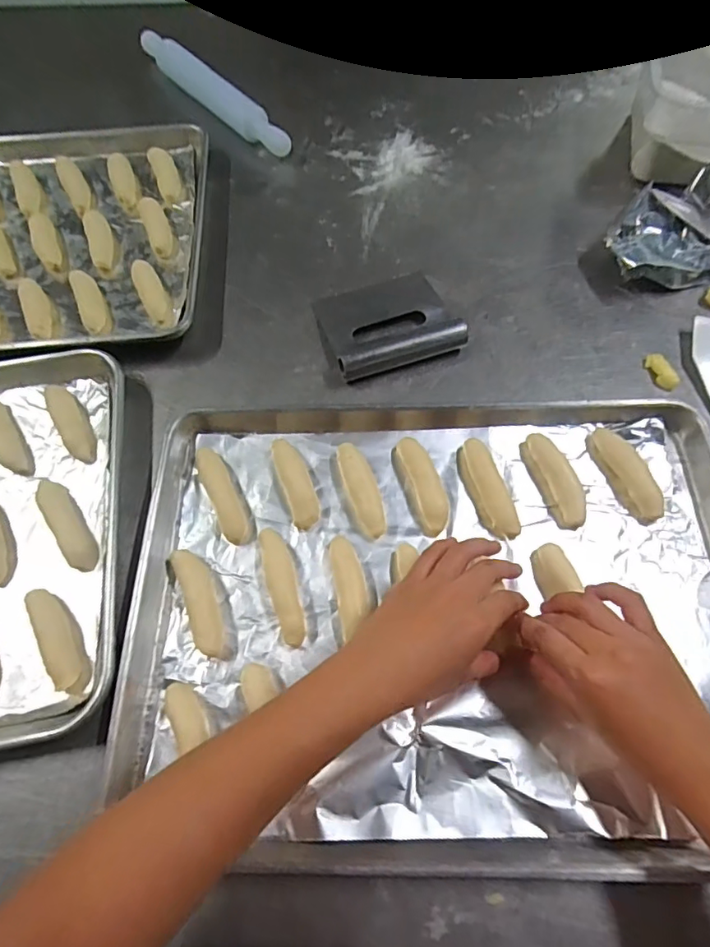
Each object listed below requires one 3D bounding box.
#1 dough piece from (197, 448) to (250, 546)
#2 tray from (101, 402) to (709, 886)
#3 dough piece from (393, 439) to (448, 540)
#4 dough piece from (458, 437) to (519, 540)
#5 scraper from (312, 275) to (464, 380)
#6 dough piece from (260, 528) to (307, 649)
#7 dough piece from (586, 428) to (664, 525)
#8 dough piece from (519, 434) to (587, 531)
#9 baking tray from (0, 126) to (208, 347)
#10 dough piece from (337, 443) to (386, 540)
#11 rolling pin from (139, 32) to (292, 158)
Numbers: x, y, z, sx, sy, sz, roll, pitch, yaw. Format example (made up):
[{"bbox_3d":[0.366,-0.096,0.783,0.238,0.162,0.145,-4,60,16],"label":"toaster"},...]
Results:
[{"bbox_3d":[-0.111,0.016,0.435,0.022,0.016,0.088,-24,66,-9],"label":"dough piece"},{"bbox_3d":[0.064,0.091,0.392,0.447,0.029,0.339,0,65,2],"label":"tray"},{"bbox_3d":[0.055,0.009,0.435,0.029,0.017,0.084,-17,66,-6],"label":"dough piece"},{"bbox_3d":[0.110,0.011,0.432,0.024,0.014,0.089,-16,65,-6],"label":"dough piece"},{"bbox_3d":[0.031,-0.155,0.512,0.123,0.028,0.117,-17,66,-6],"label":"scraper"},{"bbox_3d":[-0.055,0.085,0.404,0.020,0.017,0.093,-16,65,-5],"label":"dough piece"},{"bbox_3d":[0.225,0.000,0.432,0.027,0.015,0.085,-21,66,-8],"label":"dough piece"},{"bbox_3d":[0.168,0.004,0.432,0.026,0.015,0.084,-18,66,-6],"label":"dough piece"},{"bbox_3d":[-0.396,-0.265,0.582,0.452,0.028,0.320,-4,65,0],"label":"baking tray"},{"bbox_3d":[0.005,0.015,0.436,0.026,0.018,0.083,-16,65,-5],"label":"dough piece"},{"bbox_3d":[-0.183,-0.490,0.672,0.034,0.039,0.298,-41,70,-16],"label":"rolling pin"}]

